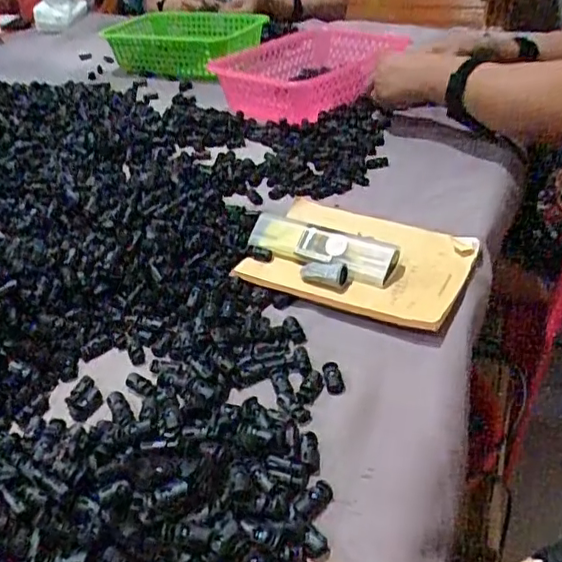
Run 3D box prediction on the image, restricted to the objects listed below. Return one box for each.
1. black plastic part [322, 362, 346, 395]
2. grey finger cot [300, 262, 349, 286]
[{"bbox_3d":[0.042,0.077,0.462,0.014,0.007,0.034,-8,36,-4],"label":"black plastic part"},{"bbox_3d":[0.042,-0.007,0.556,0.045,0.016,0.025,7,37,16],"label":"grey finger cot"}]

